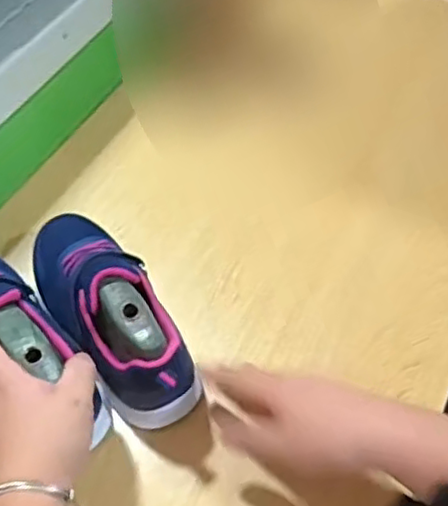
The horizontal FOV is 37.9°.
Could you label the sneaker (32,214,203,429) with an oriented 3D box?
[{"bbox_3d":[-0.100,0.040,0.540,0.073,0.100,0.212,-27,57,-18],"label":"sneaker"}]

